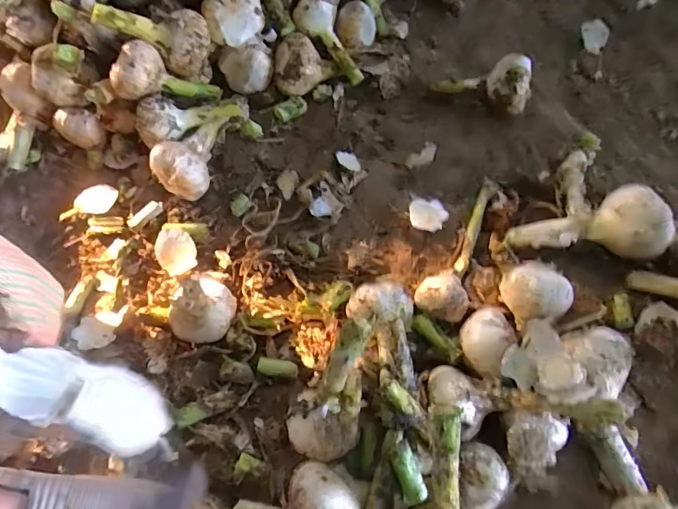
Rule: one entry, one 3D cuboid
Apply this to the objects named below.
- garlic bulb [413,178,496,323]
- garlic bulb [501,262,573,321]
[{"bbox_3d":[0.120,-0.008,0.409,0.042,0.035,0.153,30,71,7],"label":"garlic bulb"},{"bbox_3d":[0.165,0.034,0.381,0.042,0.052,0.049,-14,72,-9],"label":"garlic bulb"}]

